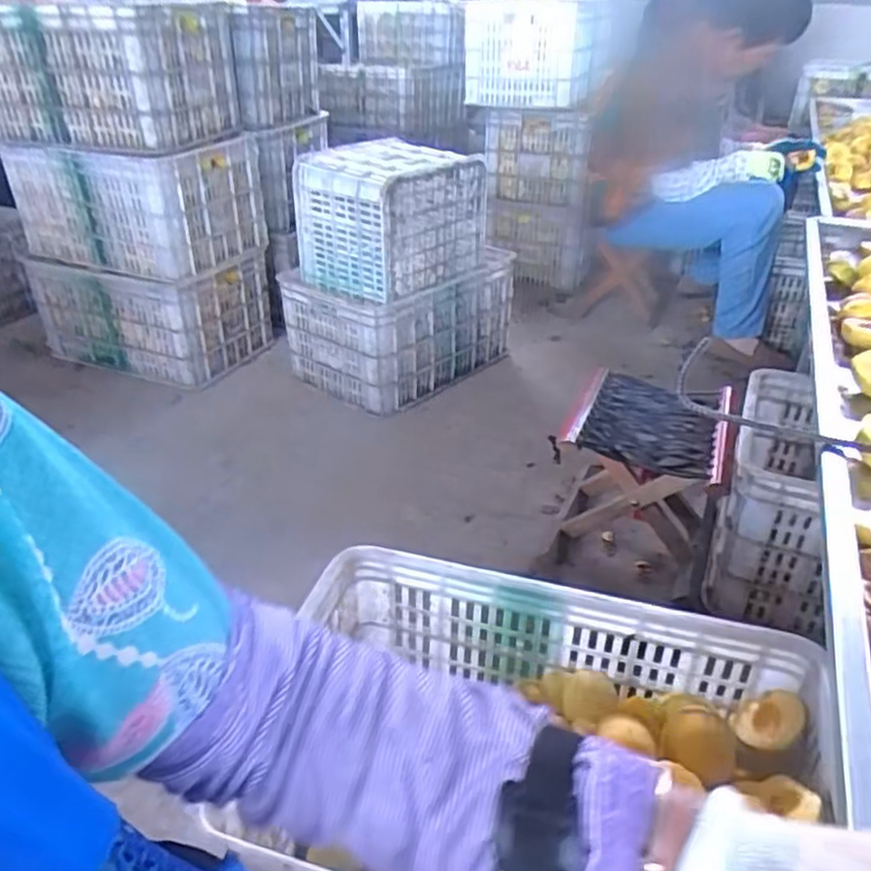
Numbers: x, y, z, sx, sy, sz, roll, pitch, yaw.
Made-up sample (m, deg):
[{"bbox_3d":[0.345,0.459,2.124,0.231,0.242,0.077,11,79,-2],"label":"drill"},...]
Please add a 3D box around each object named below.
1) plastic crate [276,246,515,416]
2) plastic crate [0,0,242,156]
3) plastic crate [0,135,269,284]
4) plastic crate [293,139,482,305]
[{"bbox_3d":[-0.075,-0.289,1.755,0.322,0.267,0.503,26,40,35],"label":"plastic crate"},{"bbox_3d":[-0.730,-0.797,1.530,0.479,0.266,0.329,9,33,15],"label":"plastic crate"},{"bbox_3d":[-0.709,-0.579,1.697,0.485,0.266,0.349,15,35,23],"label":"plastic crate"},{"bbox_3d":[-0.101,-0.506,1.601,0.316,0.269,0.343,21,38,30],"label":"plastic crate"}]

